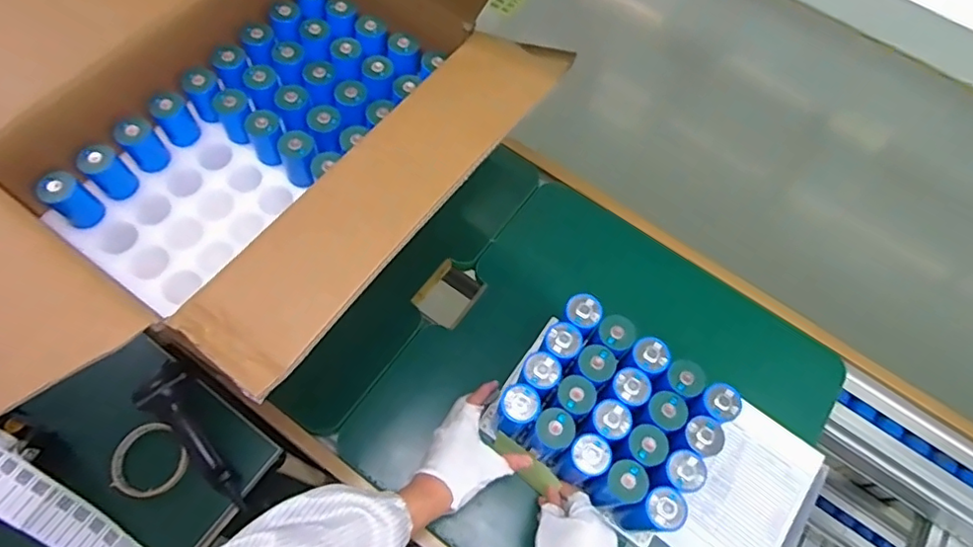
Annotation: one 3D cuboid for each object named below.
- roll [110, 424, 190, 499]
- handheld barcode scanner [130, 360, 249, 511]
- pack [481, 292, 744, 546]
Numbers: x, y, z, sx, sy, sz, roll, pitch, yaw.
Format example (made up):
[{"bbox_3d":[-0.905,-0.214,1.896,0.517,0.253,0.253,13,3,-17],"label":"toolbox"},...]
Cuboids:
[{"bbox_3d":[-0.415,0.231,0.706,0.085,0.014,0.085,1,65,-3],"label":"roll"},{"bbox_3d":[-0.352,0.203,0.701,0.069,0.052,0.200,-33,88,-17],"label":"handheld barcode scanner"},{"bbox_3d":[0.134,0.160,0.641,0.212,0.127,0.166,33,68,11],"label":"pack"}]

